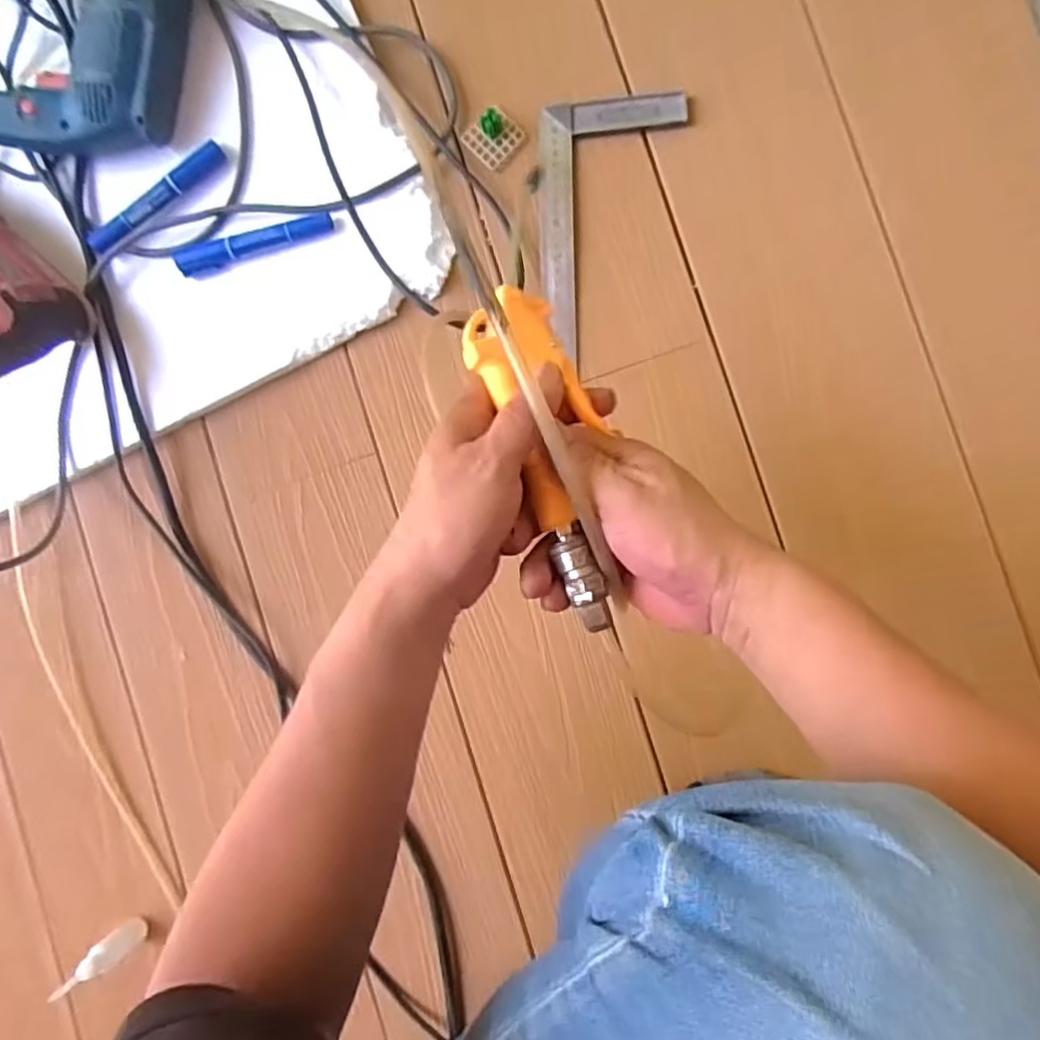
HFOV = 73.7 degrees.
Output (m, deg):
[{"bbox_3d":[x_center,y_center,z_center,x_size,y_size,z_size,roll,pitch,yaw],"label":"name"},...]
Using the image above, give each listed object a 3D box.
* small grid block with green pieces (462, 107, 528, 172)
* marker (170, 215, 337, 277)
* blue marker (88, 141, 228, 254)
[{"bbox_3d":[-0.023,-0.333,0.602,0.040,0.023,0.043,45,97,6],"label":"small grid block with green pieces"},{"bbox_3d":[-0.236,-0.243,0.615,0.147,0.018,0.021,-10,89,9],"label":"marker"},{"bbox_3d":[-0.327,-0.290,0.630,0.144,0.019,0.021,-37,86,7],"label":"blue marker"}]

